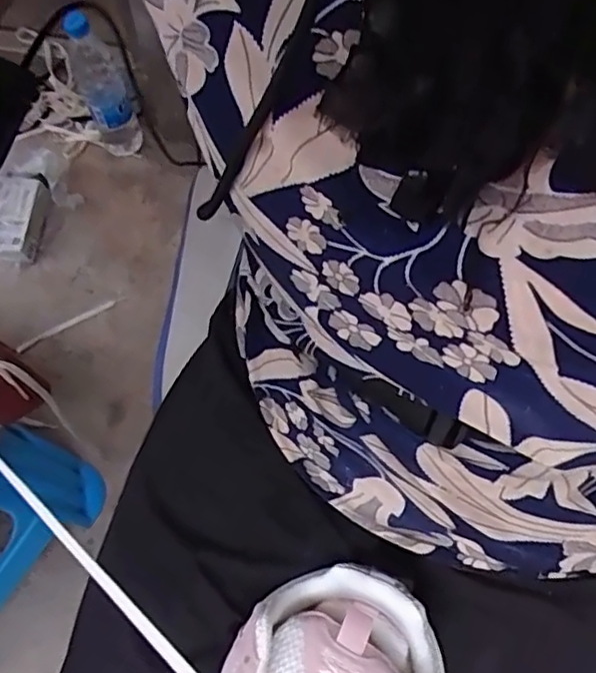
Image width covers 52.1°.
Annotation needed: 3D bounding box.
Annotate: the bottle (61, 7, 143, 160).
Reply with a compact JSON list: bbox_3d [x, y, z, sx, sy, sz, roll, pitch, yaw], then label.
[{"bbox_3d":[-0.294,-0.377,0.932,0.064,0.260,0.056,-21,62,-12],"label":"bottle"}]

